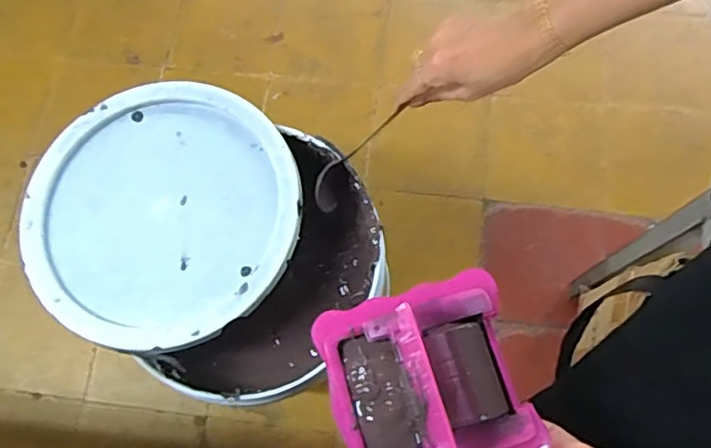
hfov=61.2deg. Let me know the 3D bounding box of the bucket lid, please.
[{"bbox_3d":[-0.213,-0.015,0.657,0.291,0.025,0.293,0,74,1],"label":"bucket lid"}]

